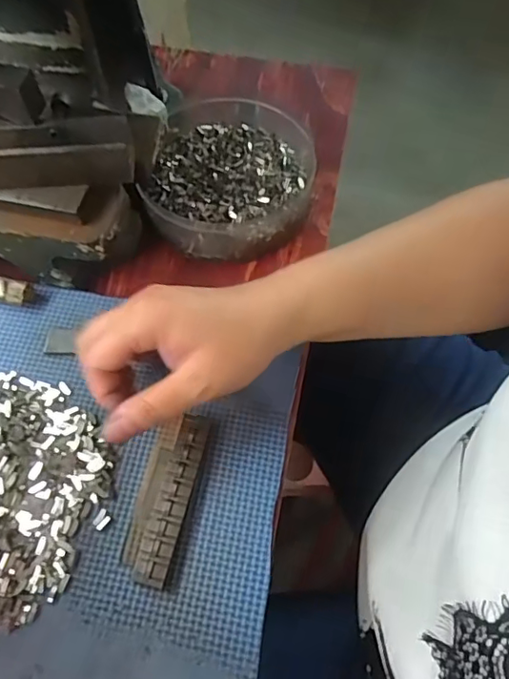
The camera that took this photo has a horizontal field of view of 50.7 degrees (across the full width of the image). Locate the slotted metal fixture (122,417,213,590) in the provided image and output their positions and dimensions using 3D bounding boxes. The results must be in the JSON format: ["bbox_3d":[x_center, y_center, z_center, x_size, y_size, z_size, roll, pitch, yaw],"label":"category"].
[{"bbox_3d":[-0.054,0.092,0.324,0.032,0.011,0.099,12,63,6],"label":"slotted metal fixture"}]

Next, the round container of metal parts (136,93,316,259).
[{"bbox_3d":[-0.018,-0.135,0.425,0.128,0.035,0.152,6,63,3],"label":"round container of metal parts"}]

